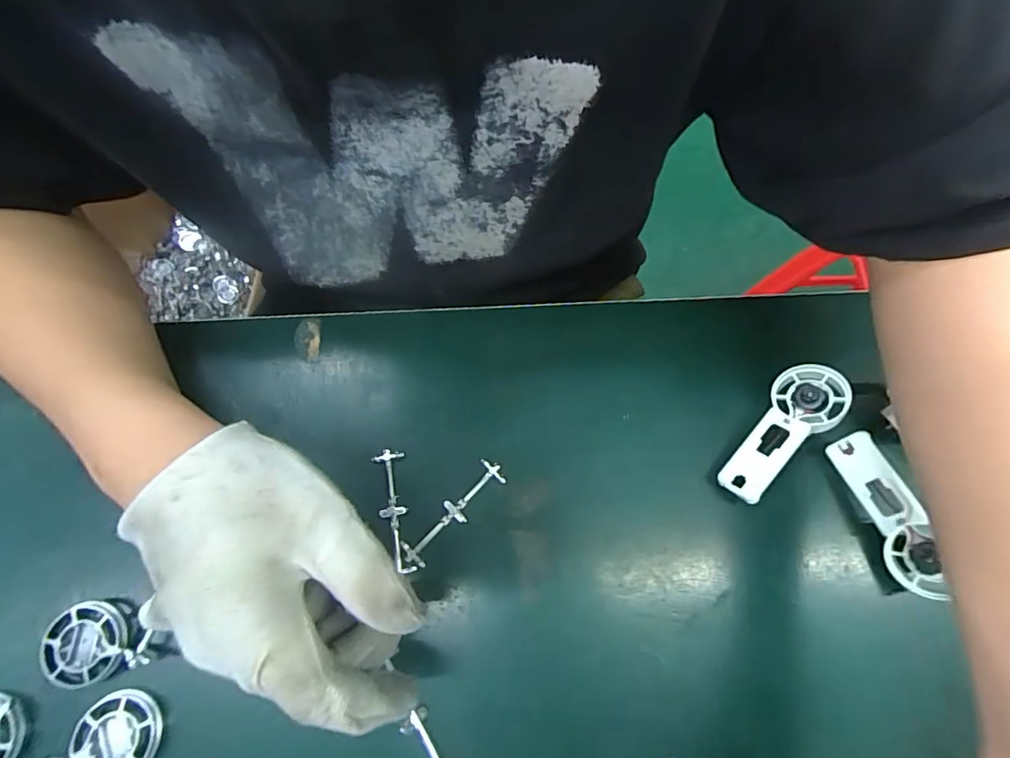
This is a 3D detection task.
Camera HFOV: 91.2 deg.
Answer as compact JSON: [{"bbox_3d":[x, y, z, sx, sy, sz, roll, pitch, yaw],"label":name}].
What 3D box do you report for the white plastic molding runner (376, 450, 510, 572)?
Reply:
[{"bbox_3d":[-0.048,0.063,0.287,0.063,0.004,0.074,42,75,10],"label":"white plastic molding runner"}]

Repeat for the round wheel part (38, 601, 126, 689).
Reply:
[{"bbox_3d":[-0.214,0.135,0.253,0.036,0.013,0.038,1,72,-2],"label":"round wheel part"}]

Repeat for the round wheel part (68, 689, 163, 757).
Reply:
[{"bbox_3d":[-0.192,0.177,0.243,0.040,0.008,0.040,1,72,-2],"label":"round wheel part"}]

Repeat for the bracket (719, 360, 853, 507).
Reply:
[{"bbox_3d":[0.166,0.032,0.290,0.039,0.015,0.093,30,74,31],"label":"bracket"}]

